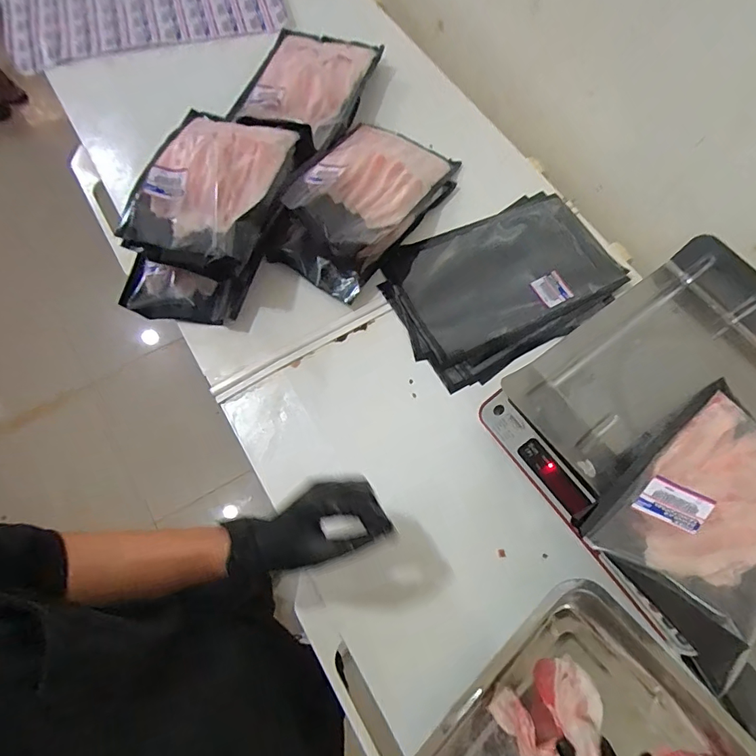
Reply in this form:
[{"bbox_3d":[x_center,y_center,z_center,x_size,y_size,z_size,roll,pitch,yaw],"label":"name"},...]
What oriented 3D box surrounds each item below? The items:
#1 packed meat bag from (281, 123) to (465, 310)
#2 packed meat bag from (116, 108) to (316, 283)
[{"bbox_3d":[-0.019,-0.299,0.716,0.182,0.063,0.334,31,68,9],"label":"packed meat bag"},{"bbox_3d":[-0.235,-0.290,0.661,0.204,0.055,0.297,18,66,4],"label":"packed meat bag"}]

